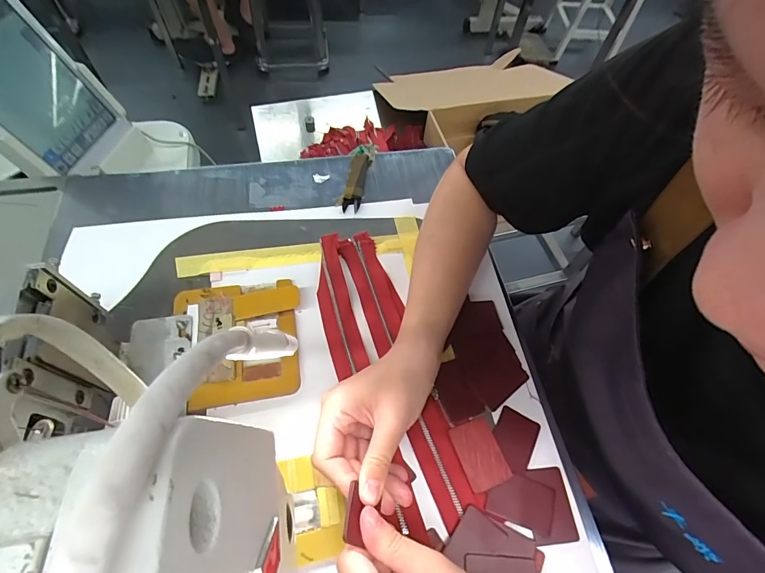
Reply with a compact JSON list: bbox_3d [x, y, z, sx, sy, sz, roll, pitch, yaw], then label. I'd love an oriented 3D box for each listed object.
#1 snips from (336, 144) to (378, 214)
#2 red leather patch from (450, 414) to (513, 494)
[{"bbox_3d":[-0.030,-0.132,0.459,0.028,0.013,0.101,12,61,3],"label":"snips"},{"bbox_3d":[0.080,0.137,0.319,0.036,0.004,0.050,-18,61,-9],"label":"red leather patch"}]

